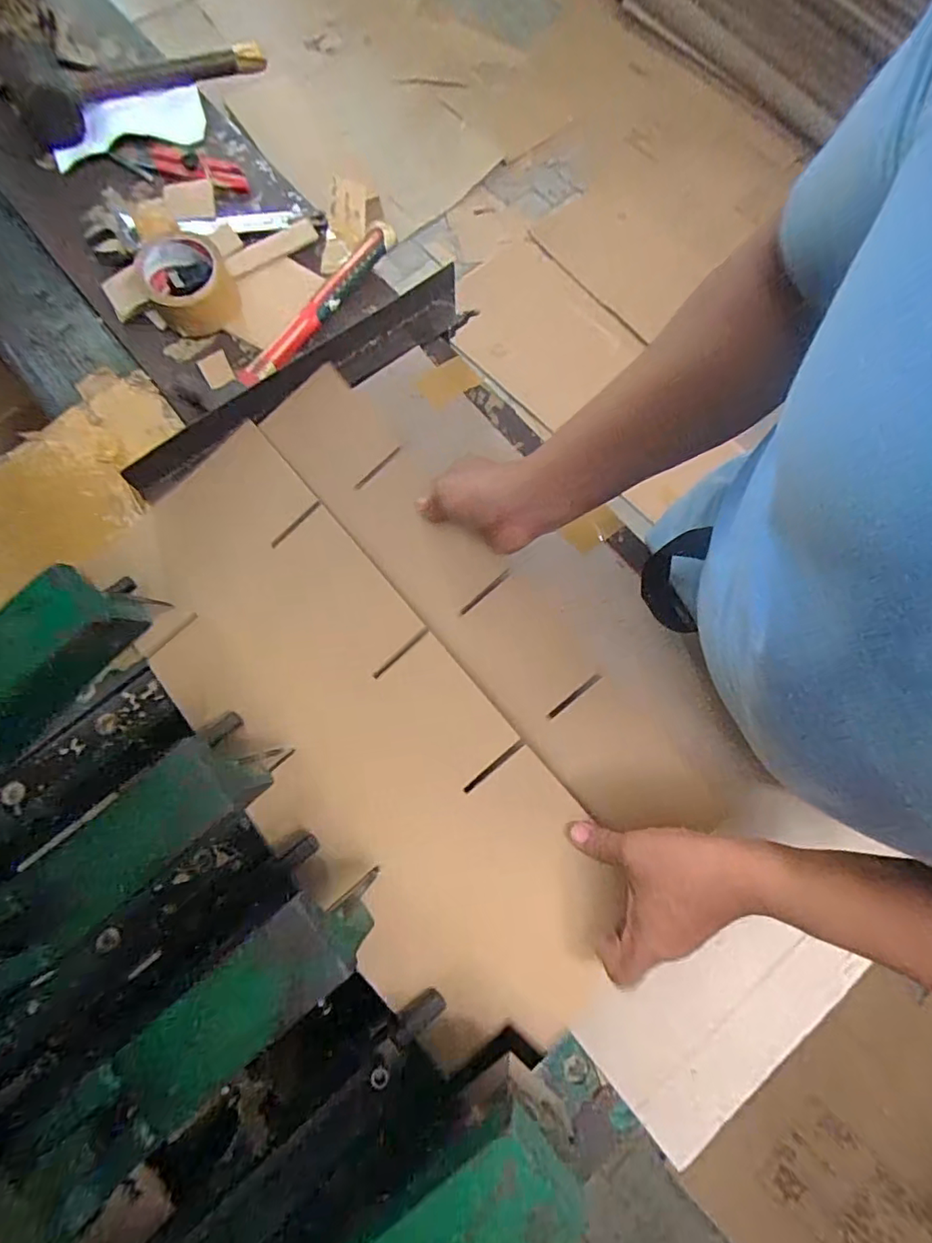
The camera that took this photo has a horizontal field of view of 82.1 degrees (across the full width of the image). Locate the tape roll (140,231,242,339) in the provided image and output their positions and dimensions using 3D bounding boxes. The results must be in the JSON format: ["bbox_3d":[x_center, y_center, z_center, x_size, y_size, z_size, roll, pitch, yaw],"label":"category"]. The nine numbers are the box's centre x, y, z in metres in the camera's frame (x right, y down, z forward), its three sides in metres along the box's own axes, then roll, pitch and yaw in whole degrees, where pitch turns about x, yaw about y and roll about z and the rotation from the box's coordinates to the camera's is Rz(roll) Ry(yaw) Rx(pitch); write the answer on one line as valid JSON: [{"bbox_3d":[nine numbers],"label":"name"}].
[{"bbox_3d":[-0.321,-0.389,0.625,0.092,0.057,0.099,0,76,0],"label":"tape roll"}]

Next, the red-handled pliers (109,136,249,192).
[{"bbox_3d":[-0.379,-0.604,0.703,0.189,0.013,0.056,19,75,4],"label":"red-handled pliers"}]

